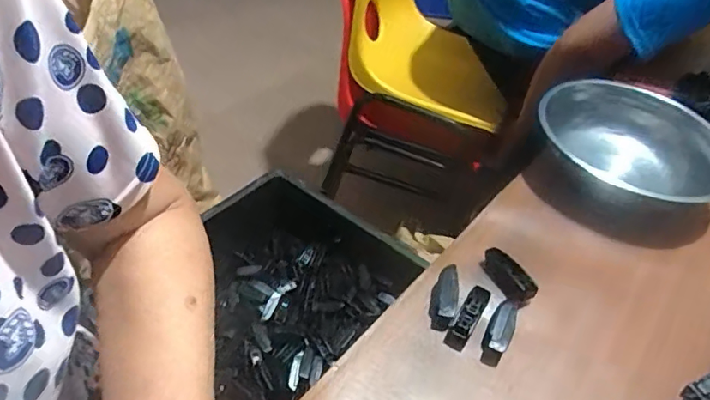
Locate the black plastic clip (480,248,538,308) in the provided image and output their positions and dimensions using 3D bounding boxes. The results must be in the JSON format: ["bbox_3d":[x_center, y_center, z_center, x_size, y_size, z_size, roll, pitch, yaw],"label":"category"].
[{"bbox_3d":[0.135,0.068,0.465,0.026,0.015,0.055,-10,46,-19],"label":"black plastic clip"}]

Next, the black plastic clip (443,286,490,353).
[{"bbox_3d":[0.092,0.096,0.433,0.017,0.017,0.061,27,46,19],"label":"black plastic clip"}]

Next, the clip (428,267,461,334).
[{"bbox_3d":[0.076,0.081,0.443,0.023,0.017,0.057,20,44,13],"label":"clip"}]

